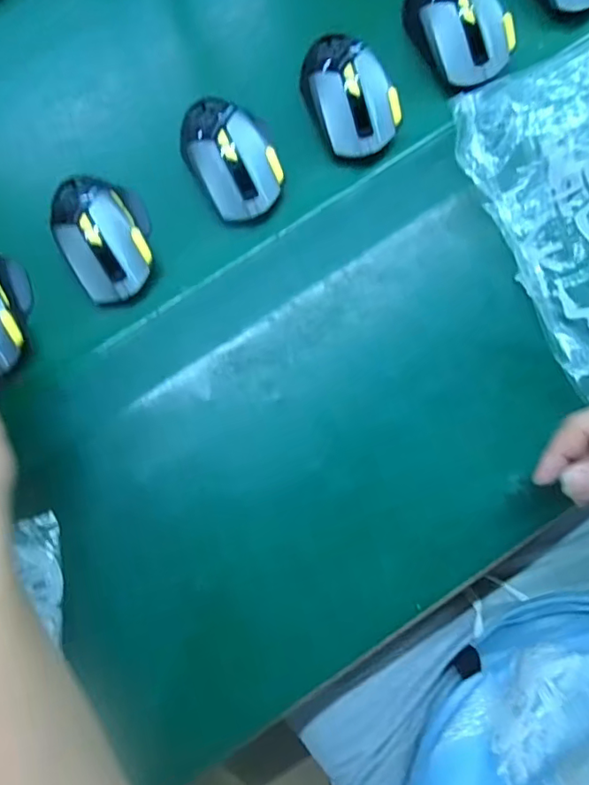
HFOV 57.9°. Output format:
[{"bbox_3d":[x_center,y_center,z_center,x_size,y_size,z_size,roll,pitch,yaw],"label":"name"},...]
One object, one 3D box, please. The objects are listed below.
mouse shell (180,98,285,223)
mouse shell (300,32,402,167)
[{"bbox_3d":[-0.053,-0.194,0.434,0.063,0.034,0.104,-26,80,-4],"label":"mouse shell"},{"bbox_3d":[0.043,-0.252,0.444,0.061,0.031,0.118,-26,80,-4],"label":"mouse shell"}]

